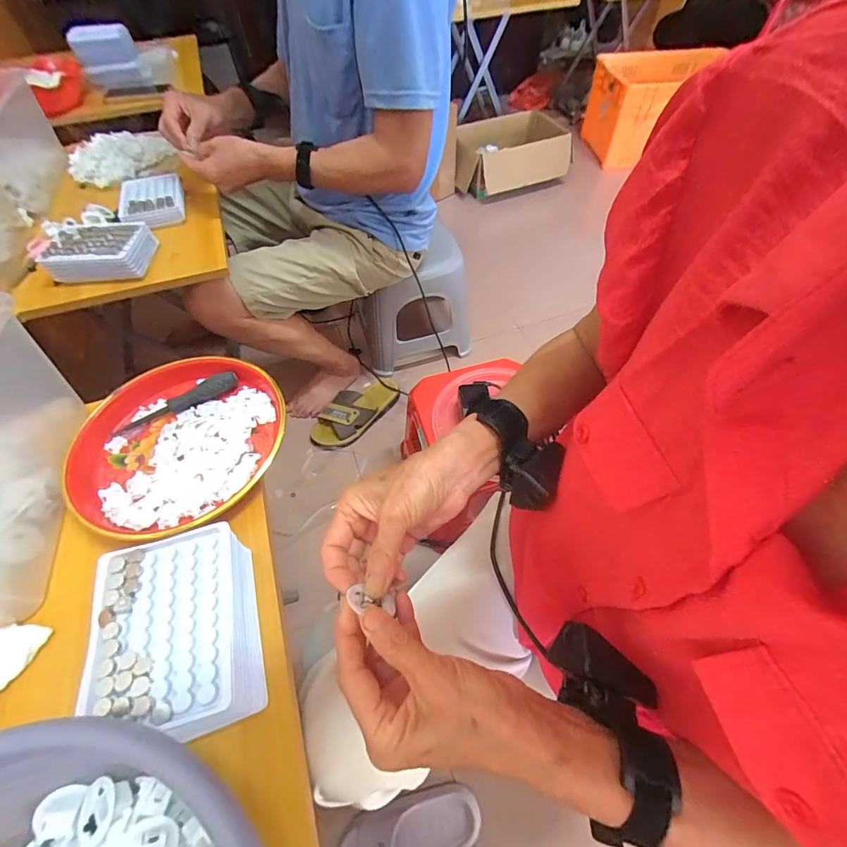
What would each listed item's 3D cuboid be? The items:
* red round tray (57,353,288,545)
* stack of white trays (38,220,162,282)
[{"bbox_3d":[-0.269,0.015,0.433,0.203,0.026,0.221,0,57,1],"label":"red round tray"},{"bbox_3d":[-0.493,-0.269,0.608,0.133,0.041,0.105,-7,57,-4],"label":"stack of white trays"}]

